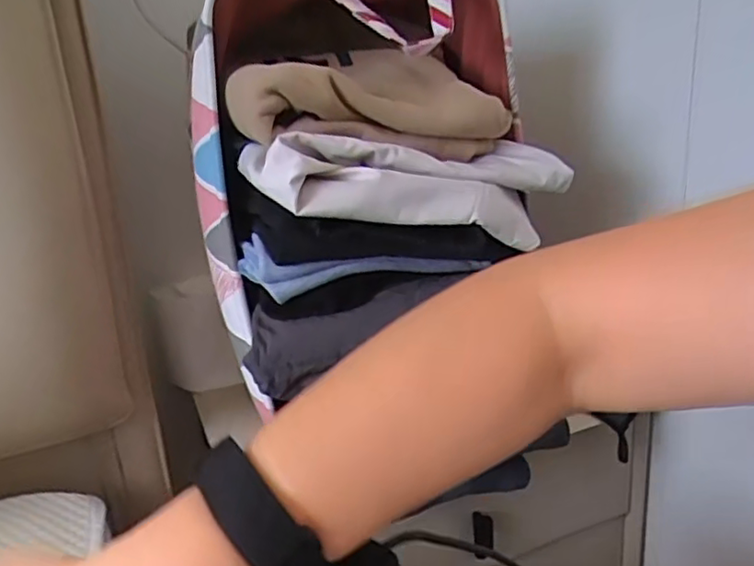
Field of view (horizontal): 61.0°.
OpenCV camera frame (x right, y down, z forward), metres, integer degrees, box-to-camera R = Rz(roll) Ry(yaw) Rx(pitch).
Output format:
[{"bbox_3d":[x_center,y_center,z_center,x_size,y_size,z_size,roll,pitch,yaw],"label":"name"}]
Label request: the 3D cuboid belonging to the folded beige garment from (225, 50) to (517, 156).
[{"bbox_3d":[-0.015,-0.163,0.577,0.211,0.087,0.158,-11,19,-18],"label":"folded beige garment"}]

